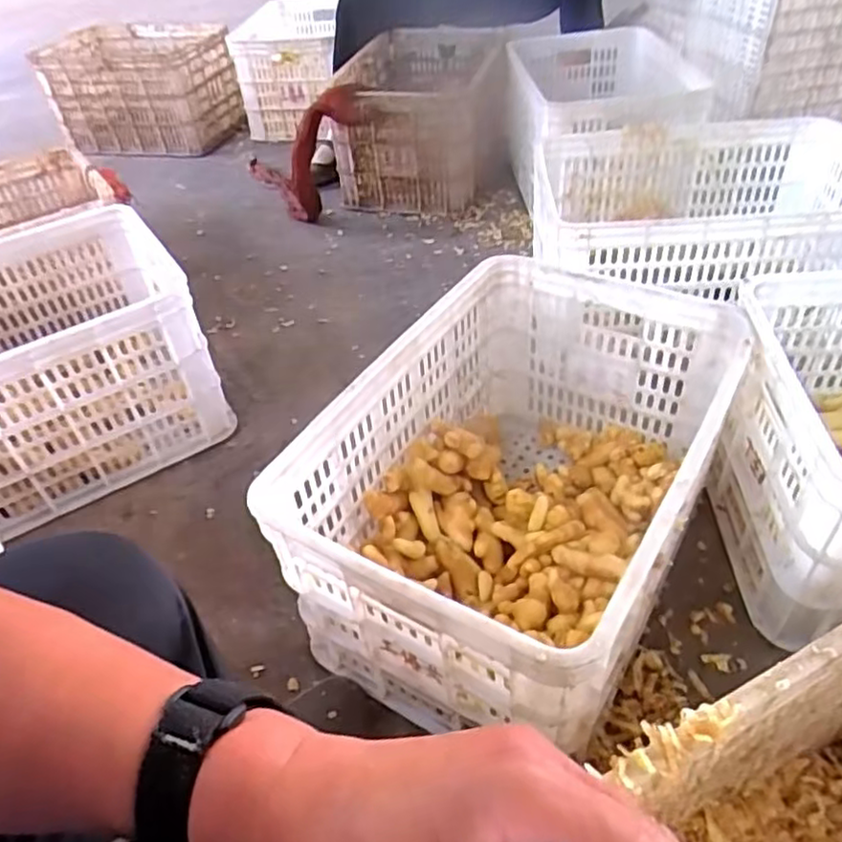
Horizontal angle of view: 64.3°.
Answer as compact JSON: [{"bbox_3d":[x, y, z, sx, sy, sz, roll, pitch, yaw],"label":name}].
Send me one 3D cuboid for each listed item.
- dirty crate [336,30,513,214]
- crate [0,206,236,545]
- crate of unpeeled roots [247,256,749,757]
[{"bbox_3d":[0.010,-0.806,1.776,0.419,0.287,0.601,-1,44,5],"label":"dirty crate"},{"bbox_3d":[-0.620,-0.072,1.053,0.523,0.289,0.379,-26,47,-20],"label":"crate"},{"bbox_3d":[0.122,0.080,0.801,0.356,0.297,0.520,21,49,25],"label":"crate of unpeeled roots"}]

